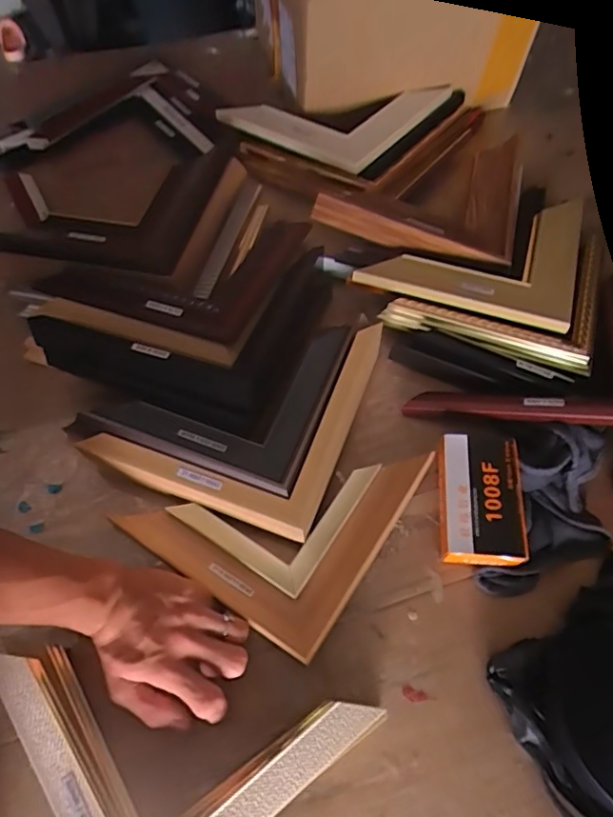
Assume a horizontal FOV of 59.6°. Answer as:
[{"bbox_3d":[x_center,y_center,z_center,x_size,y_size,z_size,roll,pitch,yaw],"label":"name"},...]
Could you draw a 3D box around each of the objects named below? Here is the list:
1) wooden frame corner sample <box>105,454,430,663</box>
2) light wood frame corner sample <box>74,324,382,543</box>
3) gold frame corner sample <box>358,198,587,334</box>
[{"bbox_3d":[-0.024,0.078,0.458,0.187,0.026,0.187,31,67,15],"label":"wooden frame corner sample"},{"bbox_3d":[-0.059,-0.002,0.464,0.196,0.043,0.184,18,64,9],"label":"light wood frame corner sample"},{"bbox_3d":[0.169,-0.166,0.533,0.199,0.021,0.172,15,64,8],"label":"gold frame corner sample"}]

